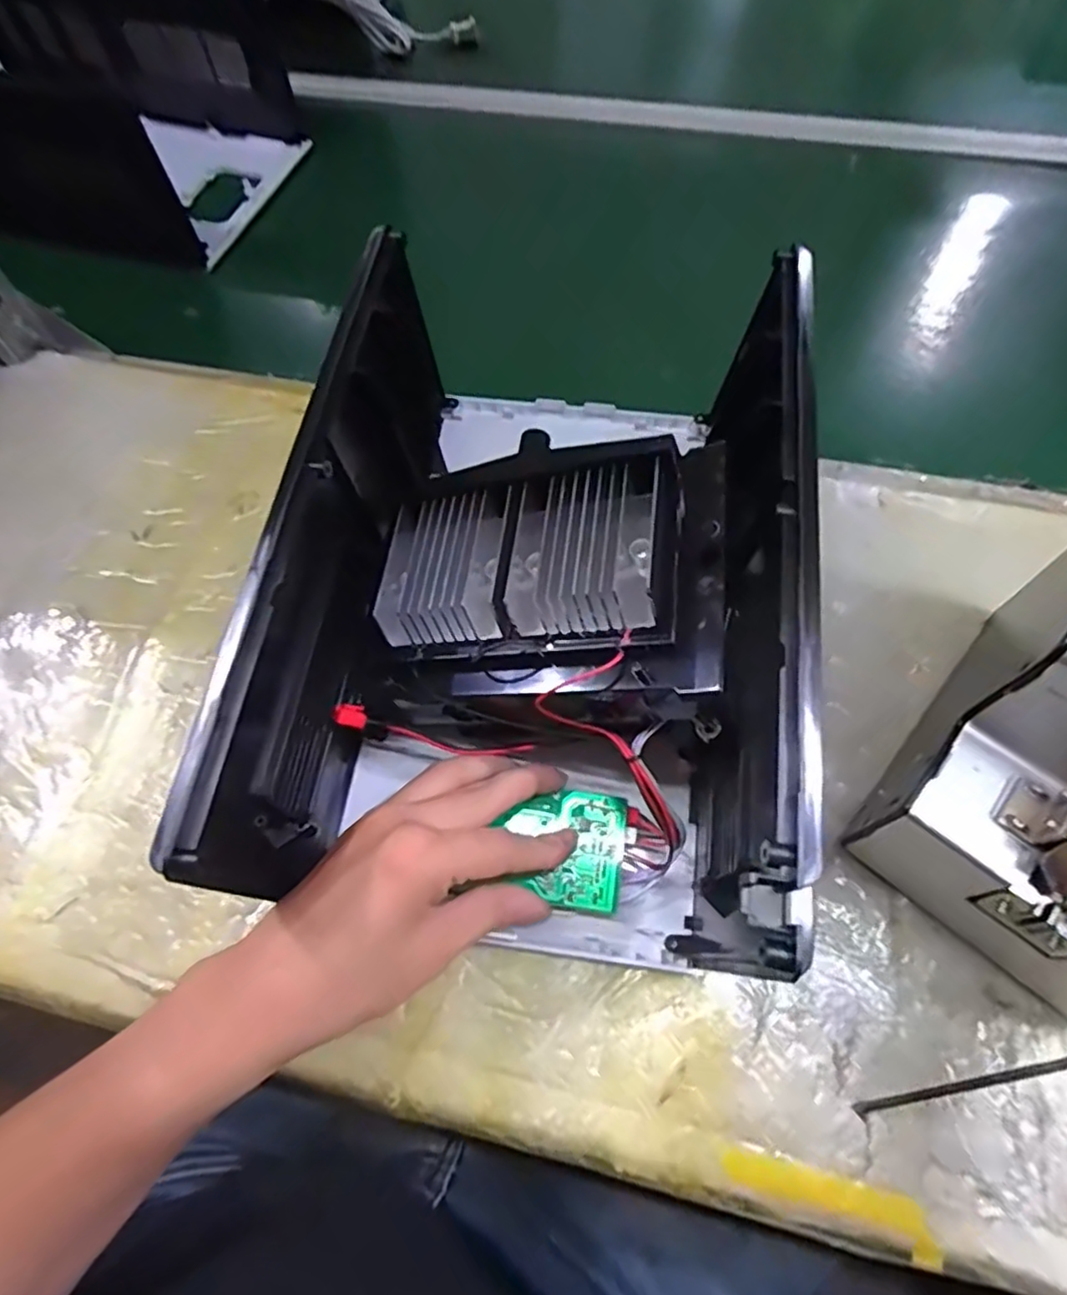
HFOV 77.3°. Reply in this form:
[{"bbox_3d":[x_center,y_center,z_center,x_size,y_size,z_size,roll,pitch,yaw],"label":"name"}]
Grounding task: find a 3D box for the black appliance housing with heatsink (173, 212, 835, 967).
[{"bbox_3d":[0.004,-0.021,0.330,0.218,0.137,0.295,8,65,7],"label":"black appliance housing with heatsink"}]

